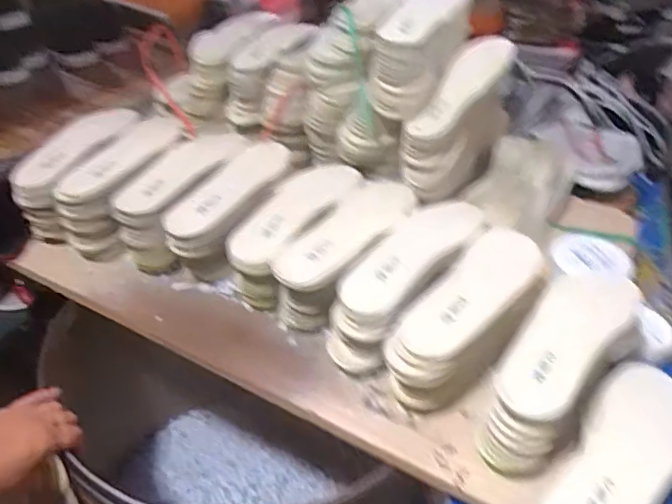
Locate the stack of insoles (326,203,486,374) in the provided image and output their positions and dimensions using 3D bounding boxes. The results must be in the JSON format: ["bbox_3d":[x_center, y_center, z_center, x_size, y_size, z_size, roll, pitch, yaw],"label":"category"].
[{"bbox_3d":[0.090,0.022,0.718,0.095,0.079,0.278,28,58,26],"label":"stack of insoles"}]

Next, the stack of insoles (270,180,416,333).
[{"bbox_3d":[0.022,-0.015,0.763,0.087,0.089,0.263,26,58,25],"label":"stack of insoles"}]

